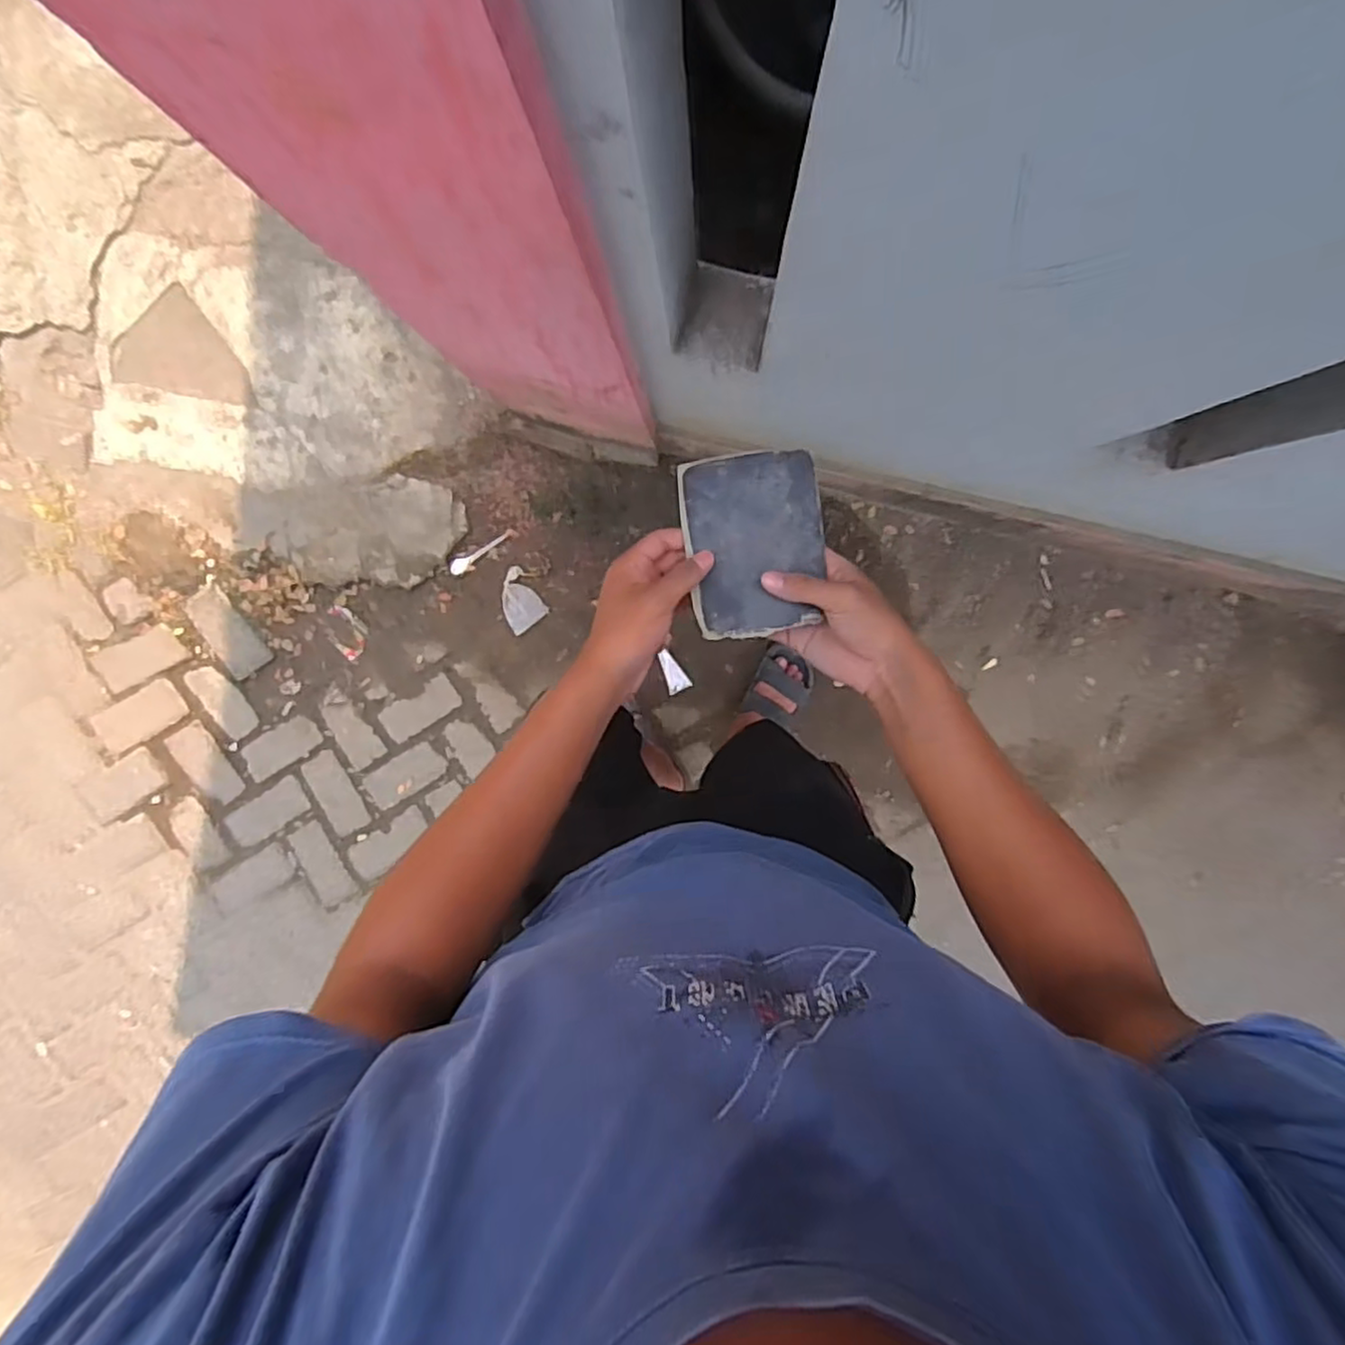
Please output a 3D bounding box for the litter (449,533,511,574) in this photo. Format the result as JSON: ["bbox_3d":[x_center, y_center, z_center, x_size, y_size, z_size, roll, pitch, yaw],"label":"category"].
[{"bbox_3d":[-0.410,-0.254,1.519,0.146,0.009,0.032,-29,94,4],"label":"litter"}]

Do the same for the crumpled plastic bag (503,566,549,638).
[{"bbox_3d":[-0.341,-0.158,1.568,0.090,0.020,0.126,-33,94,6],"label":"crumpled plastic bag"}]

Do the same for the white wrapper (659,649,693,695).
[{"bbox_3d":[0.000,-0.001,1.548,0.050,0.013,0.096,-27,94,4],"label":"white wrapper"}]

